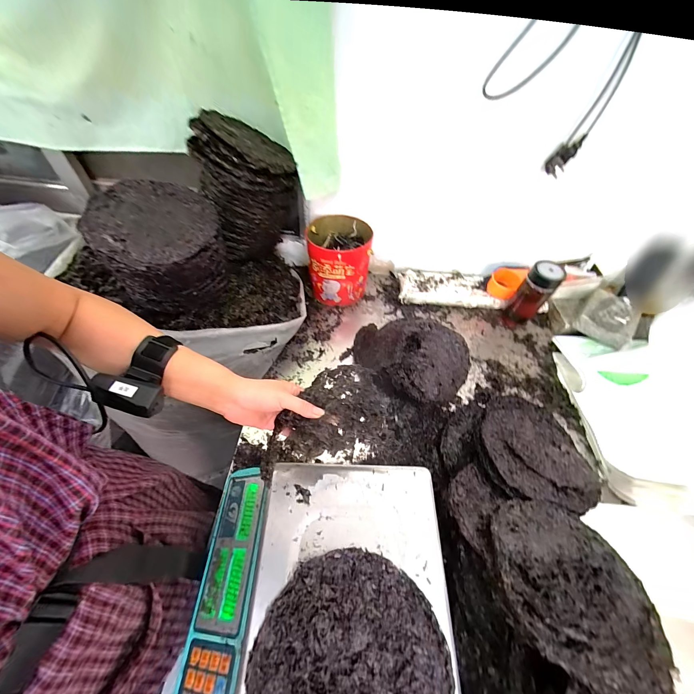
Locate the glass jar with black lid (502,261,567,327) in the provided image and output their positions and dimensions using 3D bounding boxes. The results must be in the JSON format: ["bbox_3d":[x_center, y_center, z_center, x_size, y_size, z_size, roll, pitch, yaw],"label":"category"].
[{"bbox_3d":[0.478,-0.127,0.776,0.069,0.185,0.069,2,54,-3],"label":"glass jar with black lid"}]

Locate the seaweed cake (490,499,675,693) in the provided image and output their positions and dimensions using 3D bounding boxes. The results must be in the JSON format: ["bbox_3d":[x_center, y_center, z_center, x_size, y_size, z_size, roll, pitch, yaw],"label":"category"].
[{"bbox_3d":[0.288,0.296,0.379,0.187,0.022,0.198,16,33,5],"label":"seaweed cake"}]

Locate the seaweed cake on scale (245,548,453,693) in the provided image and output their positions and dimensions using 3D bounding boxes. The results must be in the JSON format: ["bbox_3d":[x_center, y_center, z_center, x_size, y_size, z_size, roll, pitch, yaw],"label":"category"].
[{"bbox_3d":[0.005,0.332,0.304,0.191,0.021,0.192,2,54,-3],"label":"seaweed cake on scale"}]

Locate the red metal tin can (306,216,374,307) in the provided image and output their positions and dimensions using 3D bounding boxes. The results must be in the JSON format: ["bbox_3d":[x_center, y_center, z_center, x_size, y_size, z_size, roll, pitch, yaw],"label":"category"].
[{"bbox_3d":[-0.022,-0.230,0.813,0.154,0.180,0.158,2,54,-3],"label":"red metal tin can"}]

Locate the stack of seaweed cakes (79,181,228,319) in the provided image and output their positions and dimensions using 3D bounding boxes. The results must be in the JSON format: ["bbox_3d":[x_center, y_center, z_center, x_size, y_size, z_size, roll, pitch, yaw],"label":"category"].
[{"bbox_3d":[-0.338,-0.171,0.572,0.195,0.193,0.190,-26,60,-21],"label":"stack of seaweed cakes"}]

